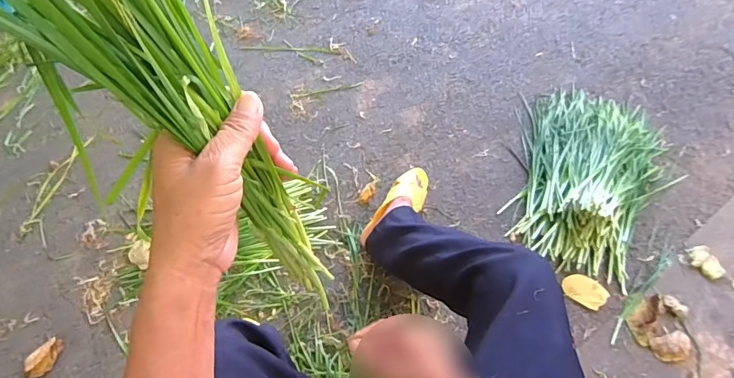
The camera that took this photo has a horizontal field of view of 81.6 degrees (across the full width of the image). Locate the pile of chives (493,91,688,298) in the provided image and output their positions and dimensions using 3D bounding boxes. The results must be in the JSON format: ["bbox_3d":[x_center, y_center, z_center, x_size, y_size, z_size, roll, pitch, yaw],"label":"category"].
[{"bbox_3d":[0.543,-0.068,1.034,0.366,0.114,0.520,25,62,15],"label":"pile of chives"}]

